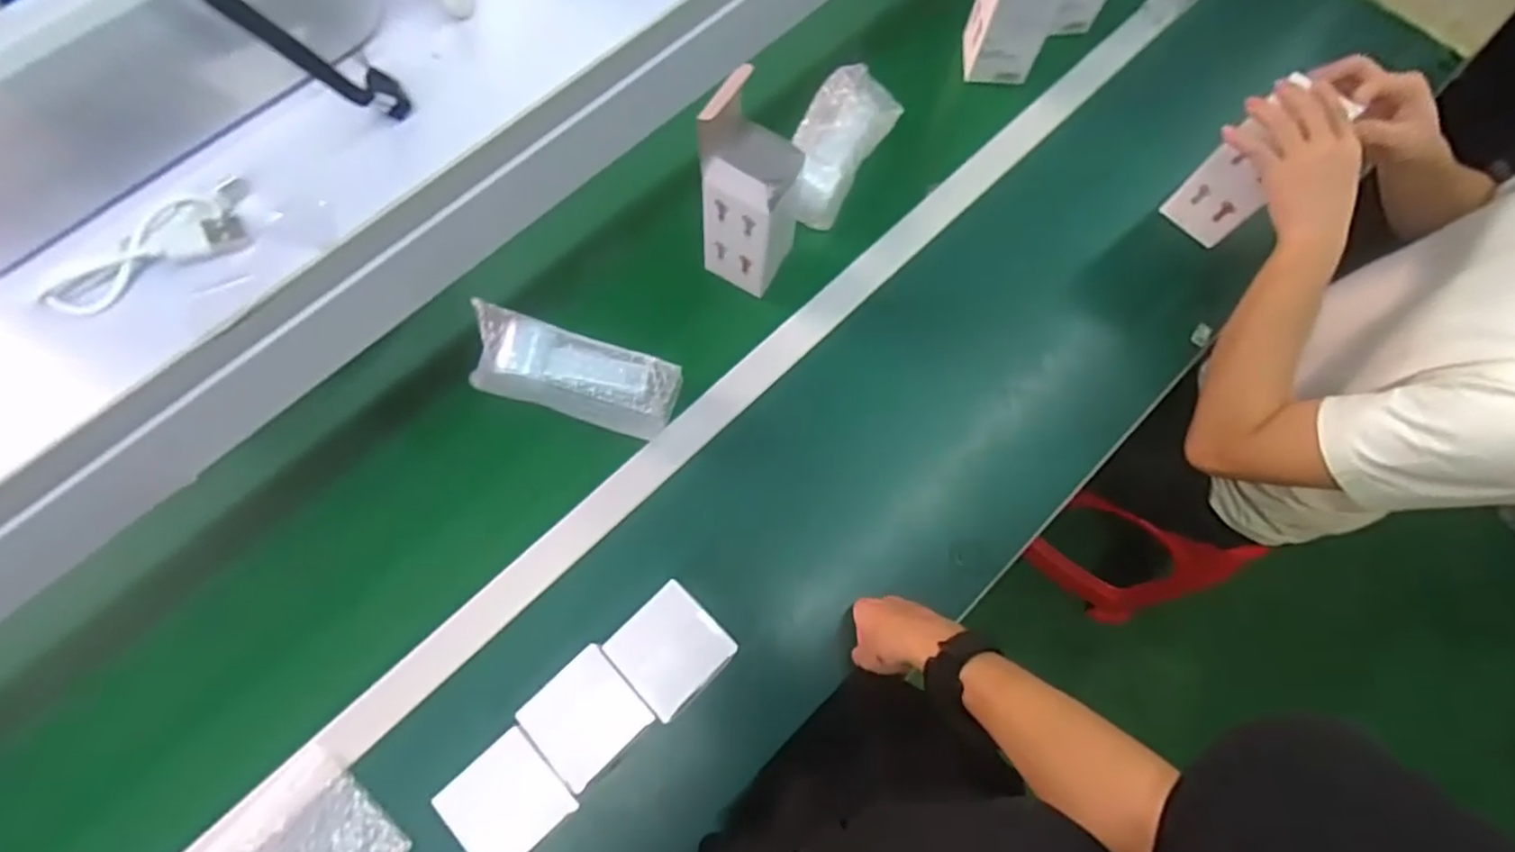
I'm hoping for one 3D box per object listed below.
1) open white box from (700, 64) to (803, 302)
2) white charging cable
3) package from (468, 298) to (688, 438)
[{"bbox_3d":[-0.003,-0.223,0.675,0.069,0.216,0.083,32,74,8],"label":"open white box"},{"bbox_3d":[-0.216,-0.062,0.258,0.073,0.012,0.022,-43,78,-14],"label":"white charging cable"},{"bbox_3d":[-0.183,-0.048,0.719,0.213,0.061,0.078,17,72,4],"label":"package"}]

